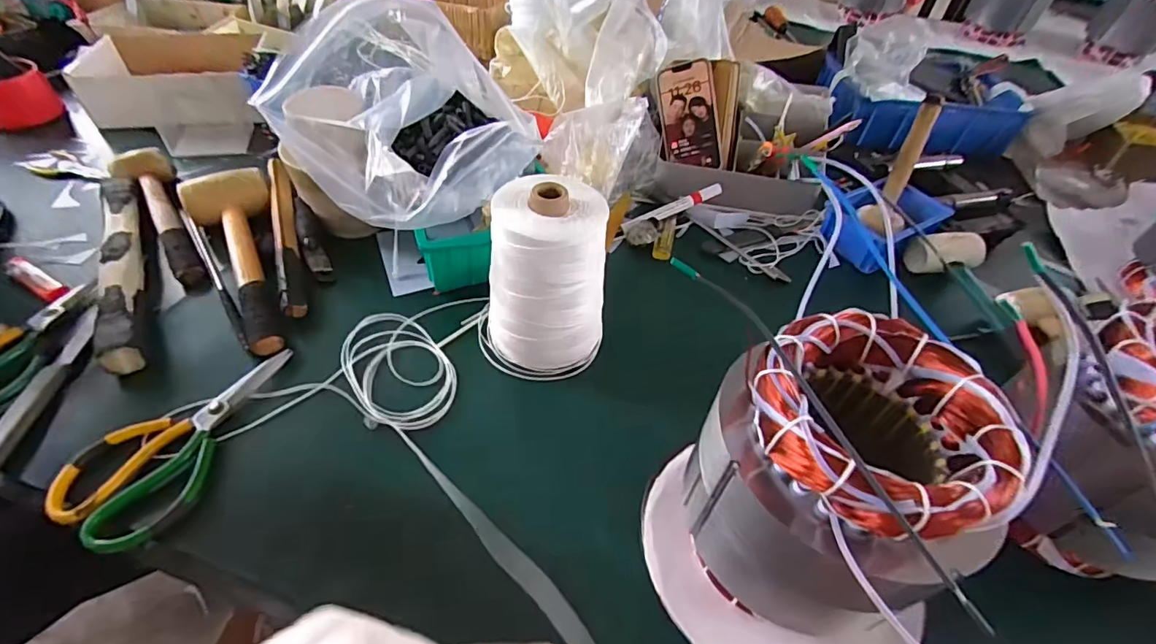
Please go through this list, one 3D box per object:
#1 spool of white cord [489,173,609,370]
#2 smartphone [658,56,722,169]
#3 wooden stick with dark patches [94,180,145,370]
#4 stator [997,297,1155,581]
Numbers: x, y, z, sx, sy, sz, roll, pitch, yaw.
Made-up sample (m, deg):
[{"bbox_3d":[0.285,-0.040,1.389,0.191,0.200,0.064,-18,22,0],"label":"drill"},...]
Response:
[{"bbox_3d":[-0.027,-0.041,0.466,0.090,0.154,0.089,2,47,-2],"label":"spool of white cord"},{"bbox_3d":[0.152,-0.276,0.694,0.074,0.137,0.006,-8,12,18],"label":"smartphone"},{"bbox_3d":[-0.485,-0.063,0.547,0.032,0.034,0.304,-20,52,-21],"label":"wooden stick with dark patches"},{"bbox_3d":[0.398,0.085,0.362,0.135,0.161,0.146,-7,48,-11],"label":"stator"}]

